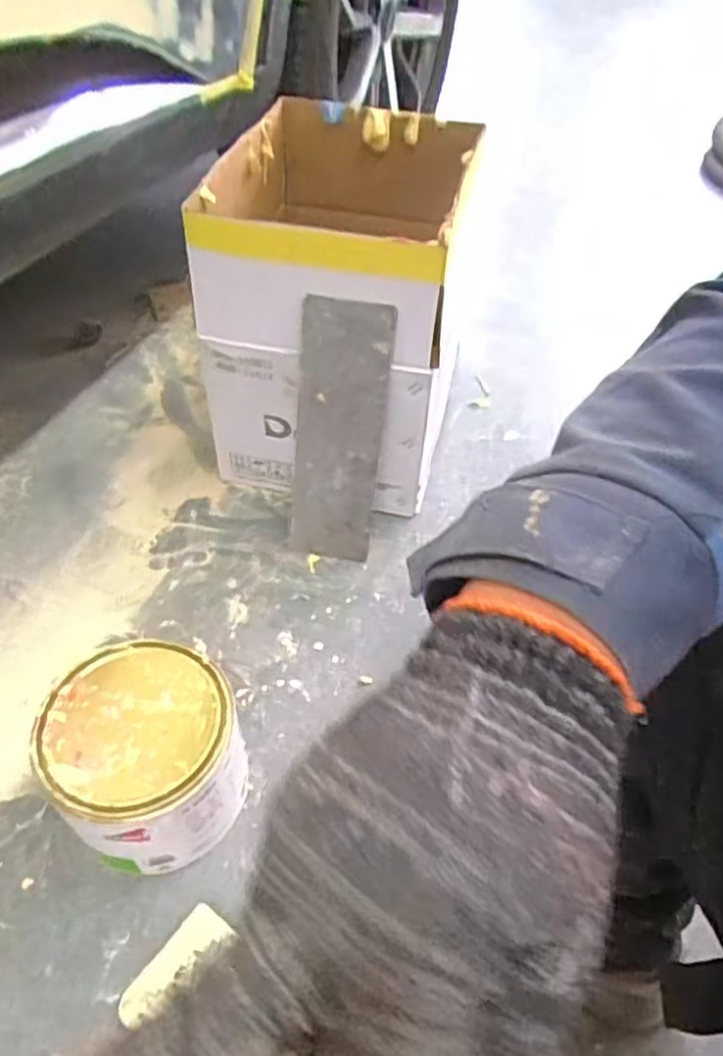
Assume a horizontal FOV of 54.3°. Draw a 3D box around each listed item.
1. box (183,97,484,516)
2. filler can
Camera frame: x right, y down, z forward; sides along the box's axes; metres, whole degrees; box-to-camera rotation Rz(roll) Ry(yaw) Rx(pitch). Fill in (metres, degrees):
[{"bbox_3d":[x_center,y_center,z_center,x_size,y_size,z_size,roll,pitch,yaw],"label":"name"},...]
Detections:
[{"bbox_3d":[-0.029,-0.298,0.956,0.295,0.376,0.393,10,48,7],"label":"box"},{"bbox_3d":[-0.190,0.207,0.636,0.155,0.138,0.156,1,48,-1],"label":"filler can"}]

